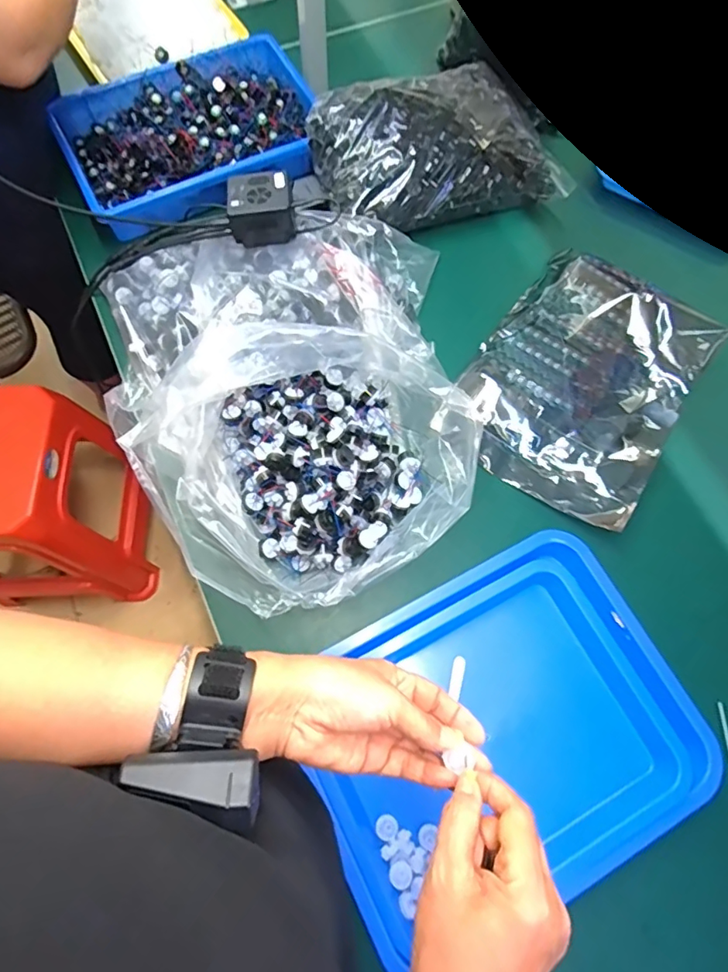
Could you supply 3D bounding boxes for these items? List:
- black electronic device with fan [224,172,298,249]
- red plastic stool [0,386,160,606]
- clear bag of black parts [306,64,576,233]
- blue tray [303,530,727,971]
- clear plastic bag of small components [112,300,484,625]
[{"bbox_3d":[-0.128,-0.344,0.636,0.078,0.044,0.078,-10,72,-5],"label":"black electronic device with fan"},{"bbox_3d":[-0.691,0.037,1.106,0.347,0.459,0.336,0,71,-2],"label":"red plastic stool"},{"bbox_3d":[0.104,-0.484,0.745,0.343,0.112,0.208,-16,72,-7],"label":"clear bag of black parts"},{"bbox_3d":[0.142,0.244,0.524,0.380,0.070,0.299,-27,74,-10],"label":"blue tray"},{"bbox_3d":[-0.039,-0.049,0.541,0.307,0.140,0.366,32,73,9],"label":"clear plastic bag of small components"}]

